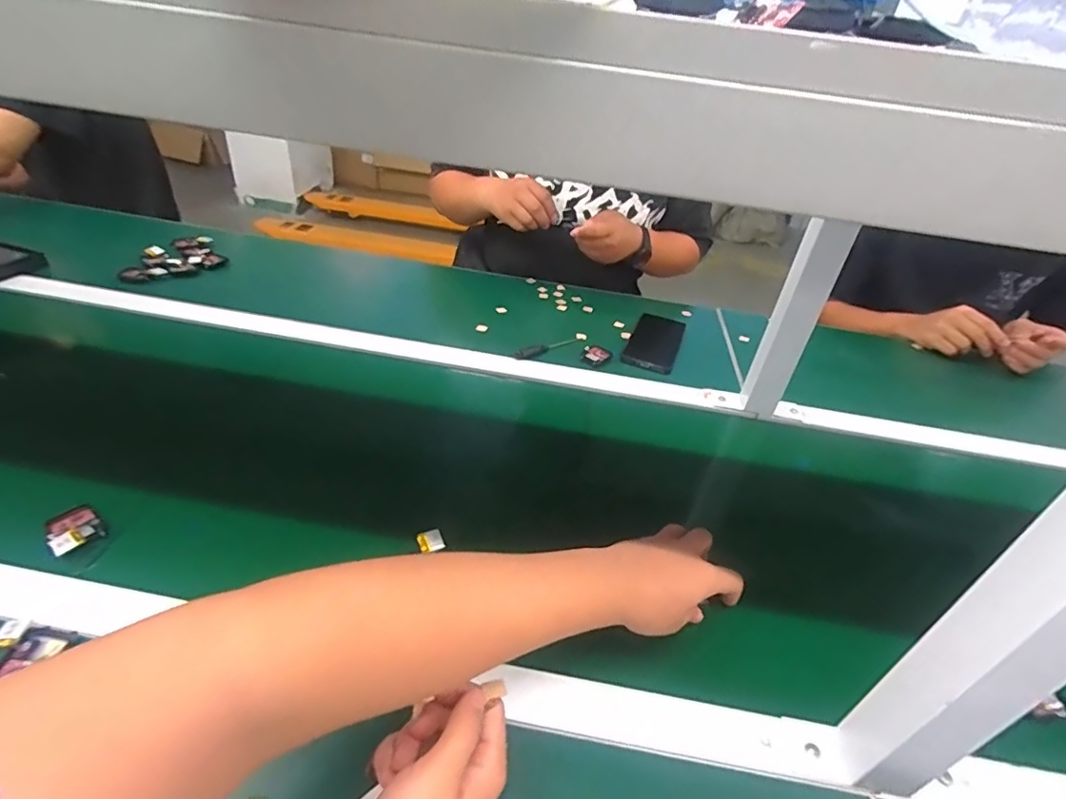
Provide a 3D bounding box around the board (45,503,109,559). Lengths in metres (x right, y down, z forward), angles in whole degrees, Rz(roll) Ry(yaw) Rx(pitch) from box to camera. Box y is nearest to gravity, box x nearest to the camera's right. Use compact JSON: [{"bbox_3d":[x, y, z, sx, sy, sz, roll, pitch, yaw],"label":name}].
[{"bbox_3d":[-0.408,0.114,0.481,0.043,0.013,0.042,30,30,17],"label":"board"}]

